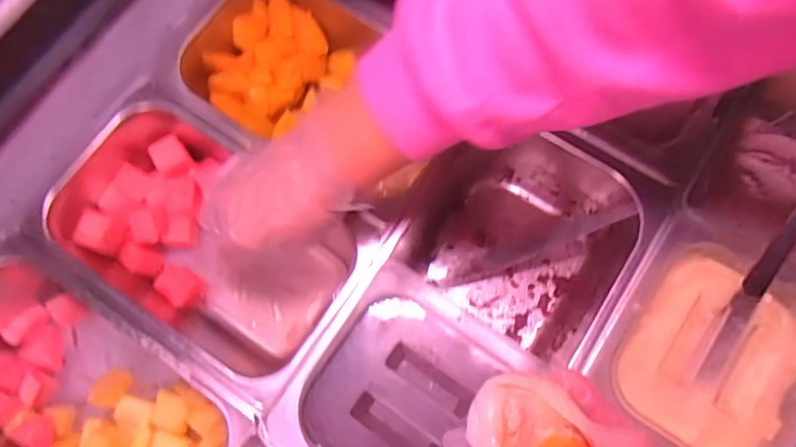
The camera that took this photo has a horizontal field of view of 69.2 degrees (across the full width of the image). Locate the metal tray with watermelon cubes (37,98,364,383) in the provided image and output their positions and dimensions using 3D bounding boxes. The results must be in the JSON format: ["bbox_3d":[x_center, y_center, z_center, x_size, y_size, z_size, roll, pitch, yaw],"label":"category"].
[{"bbox_3d":[-0.175,0.013,0.508,0.232,0.108,0.151,34,77,12],"label":"metal tray with watermelon cubes"}]

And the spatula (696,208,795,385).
[{"bbox_3d":[0.263,0.051,0.427,0.021,0.019,0.150,29,94,10],"label":"spatula"}]

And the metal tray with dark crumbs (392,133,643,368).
[{"bbox_3d":[0.096,0.009,0.501,0.186,0.102,0.151,34,77,12],"label":"metal tray with dark crumbs"}]

